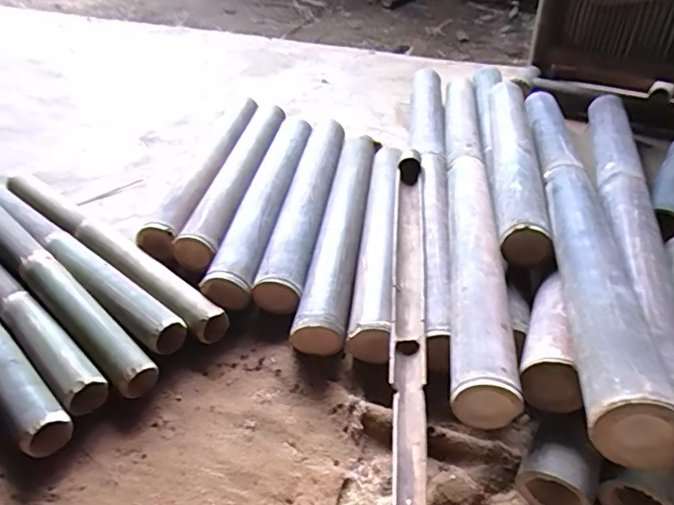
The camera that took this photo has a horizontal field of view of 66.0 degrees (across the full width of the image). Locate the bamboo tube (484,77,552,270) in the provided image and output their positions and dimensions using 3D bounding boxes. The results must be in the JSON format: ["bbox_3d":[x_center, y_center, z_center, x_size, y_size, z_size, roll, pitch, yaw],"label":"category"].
[{"bbox_3d":[0.325,-0.175,0.967,0.083,0.079,0.556,6,41,11],"label":"bamboo tube"}]

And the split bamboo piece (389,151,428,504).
[{"bbox_3d":[0.104,0.046,0.786,0.064,0.048,0.683,2,41,7],"label":"split bamboo piece"}]

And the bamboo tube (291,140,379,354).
[{"bbox_3d":[0.015,-0.046,0.954,0.080,0.071,0.566,4,41,8],"label":"bamboo tube"}]

